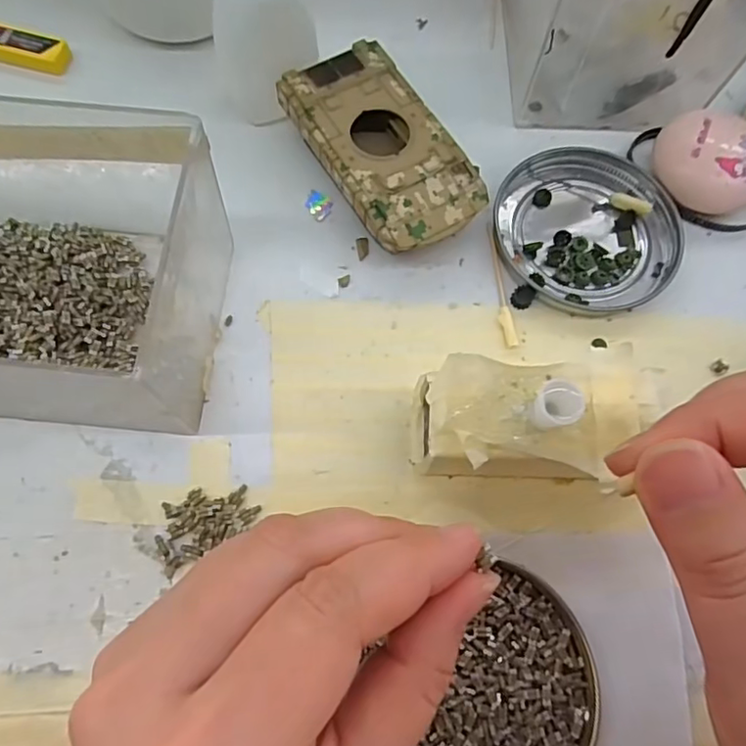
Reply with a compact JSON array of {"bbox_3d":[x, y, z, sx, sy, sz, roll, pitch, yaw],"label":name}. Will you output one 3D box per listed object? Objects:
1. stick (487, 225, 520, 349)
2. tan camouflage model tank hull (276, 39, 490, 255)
[{"bbox_3d":[0.053,-0.037,0.246,0.006,0.004,0.056,-7,71,-5],"label":"stick"},{"bbox_3d":[0.003,-0.092,0.253,0.053,0.025,0.095,-30,75,-12],"label":"tan camouflage model tank hull"}]

